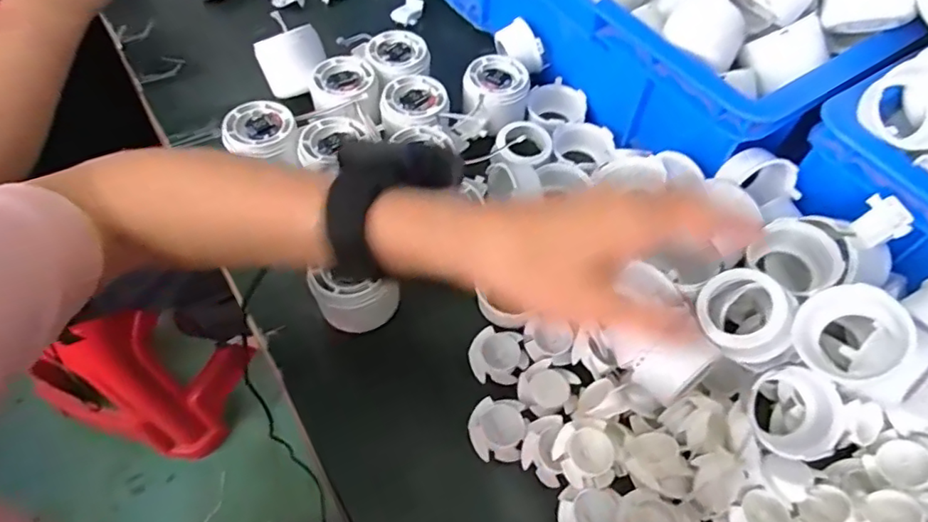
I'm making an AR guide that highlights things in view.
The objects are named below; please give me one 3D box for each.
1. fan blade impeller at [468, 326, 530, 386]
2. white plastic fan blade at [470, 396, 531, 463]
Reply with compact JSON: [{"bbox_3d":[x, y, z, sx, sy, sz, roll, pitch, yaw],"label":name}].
[{"bbox_3d":[0.025,0.067,0.383,0.040,0.013,0.036,9,59,5],"label":"fan blade impeller"},{"bbox_3d":[0.022,0.109,0.353,0.037,0.011,0.038,7,58,4],"label":"white plastic fan blade"}]

